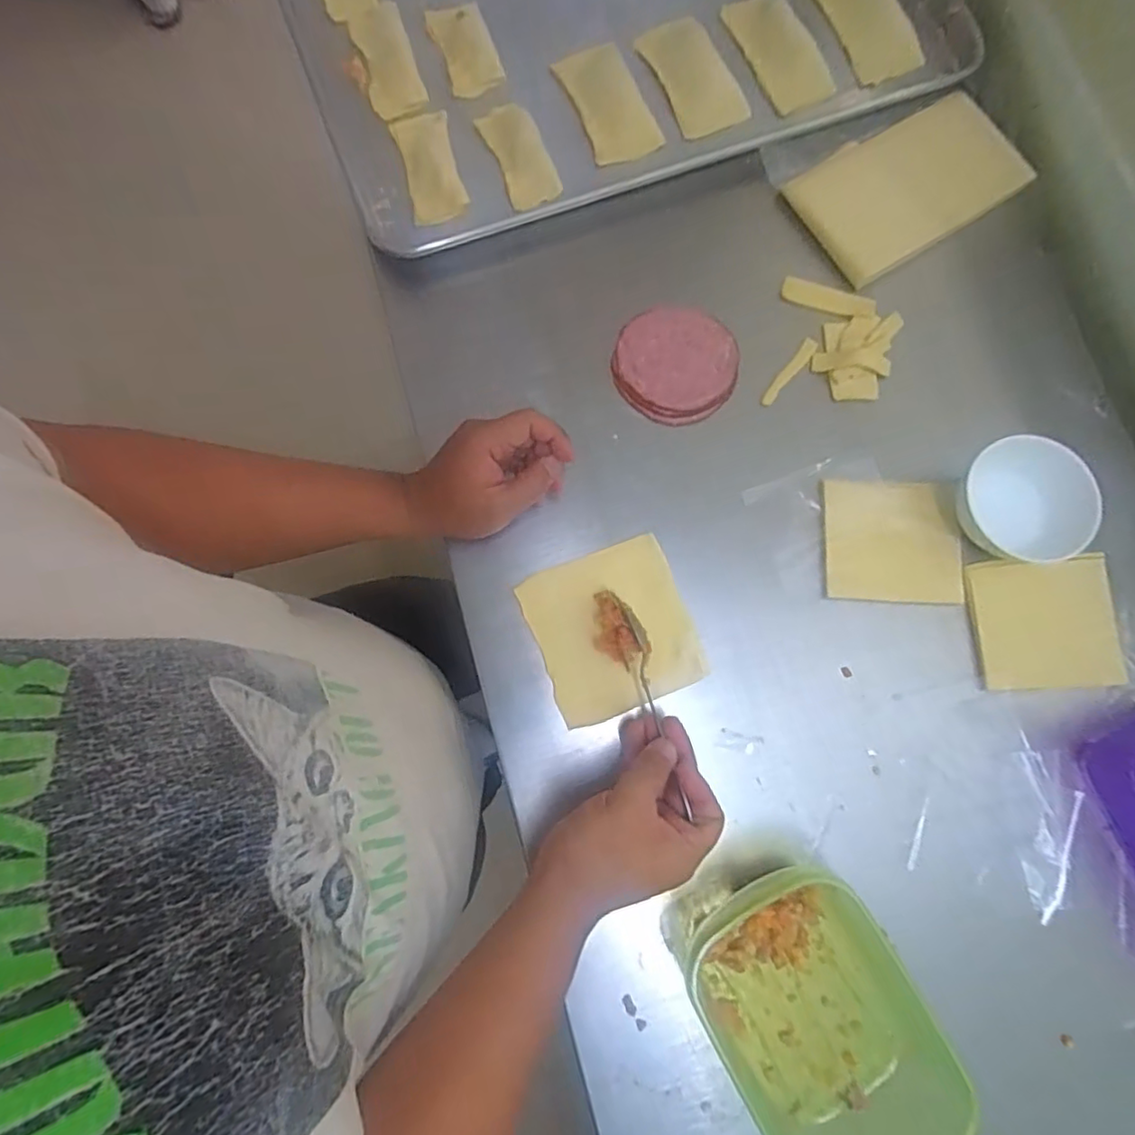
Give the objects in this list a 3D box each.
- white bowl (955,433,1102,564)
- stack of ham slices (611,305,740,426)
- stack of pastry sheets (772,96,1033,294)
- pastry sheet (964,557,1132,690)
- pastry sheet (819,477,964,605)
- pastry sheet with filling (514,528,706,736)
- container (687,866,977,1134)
[{"bbox_3d":[0.357,-0.050,0.481,0.083,0.054,0.097,-18,80,-3],"label":"white bowl"},{"bbox_3d":[0.092,-0.176,0.530,0.105,0.011,0.104,29,81,5],"label":"stack of ham slices"},{"bbox_3d":[0.309,-0.349,0.556,0.191,0.020,0.117,-31,81,-5],"label":"stack of pastry sheets"},{"bbox_3d":[0.384,0.045,0.491,0.113,0.007,0.101,-3,80,0],"label":"pastry sheet"},{"bbox_3d":[0.265,-0.021,0.500,0.110,0.009,0.098,0,80,0],"label":"pastry sheet"},{"bbox_3d":[0.035,0.049,0.481,0.119,0.030,0.124,-21,80,-3],"label":"pastry sheet with filling"},{"bbox_3d":[0.167,0.307,0.419,0.124,0.061,0.188,-31,81,-5],"label":"container"}]

